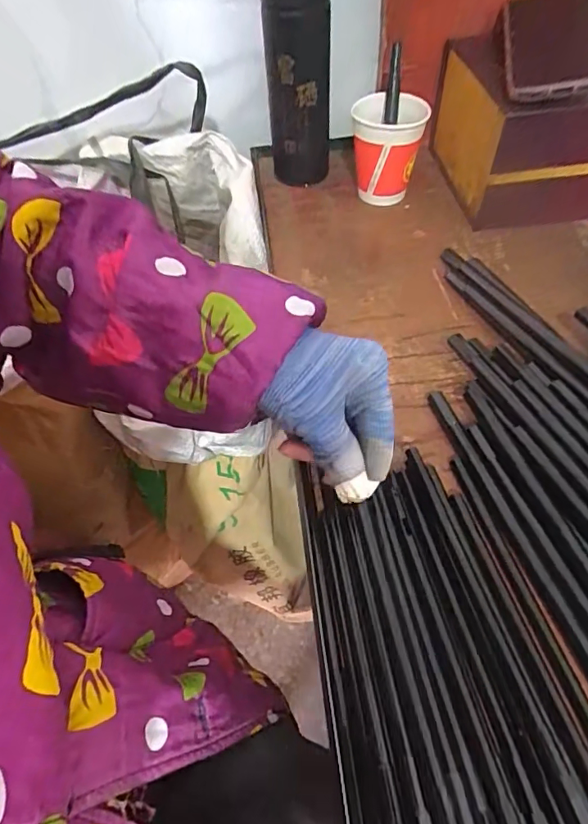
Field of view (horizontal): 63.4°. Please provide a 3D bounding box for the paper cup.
[{"bbox_3d":[0.099,-0.284,0.517,0.072,0.092,0.089,3,54,6],"label":"paper cup"}]

